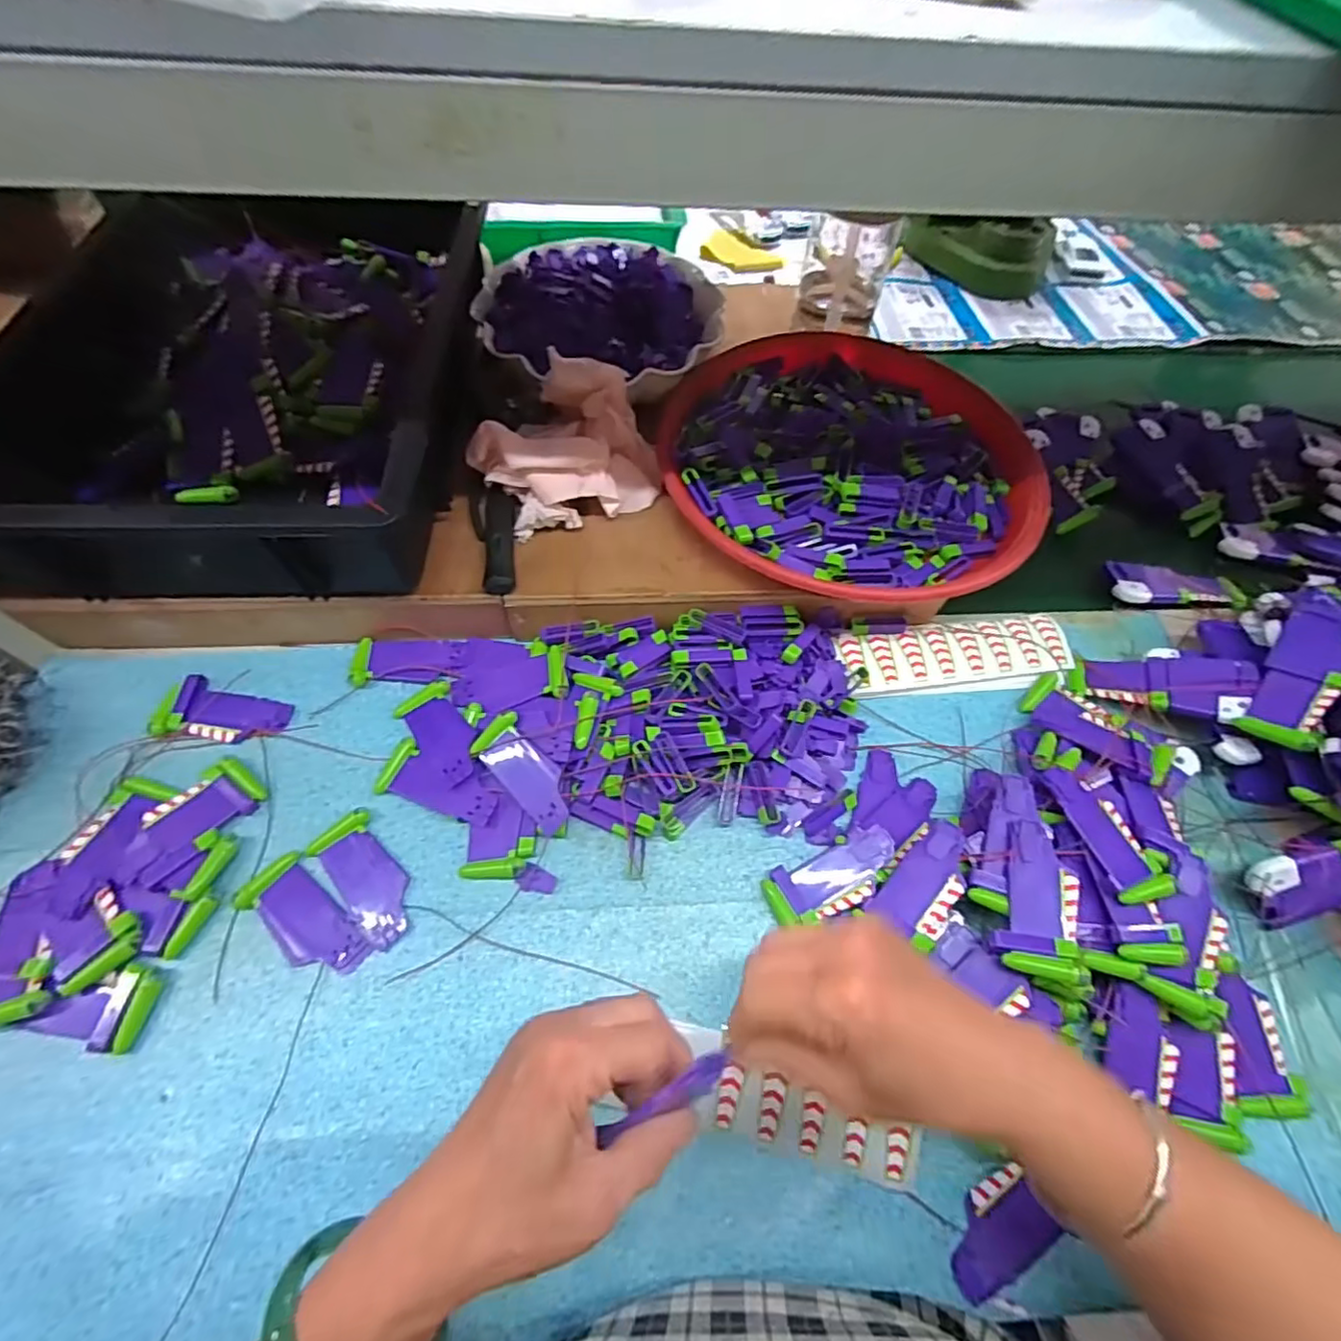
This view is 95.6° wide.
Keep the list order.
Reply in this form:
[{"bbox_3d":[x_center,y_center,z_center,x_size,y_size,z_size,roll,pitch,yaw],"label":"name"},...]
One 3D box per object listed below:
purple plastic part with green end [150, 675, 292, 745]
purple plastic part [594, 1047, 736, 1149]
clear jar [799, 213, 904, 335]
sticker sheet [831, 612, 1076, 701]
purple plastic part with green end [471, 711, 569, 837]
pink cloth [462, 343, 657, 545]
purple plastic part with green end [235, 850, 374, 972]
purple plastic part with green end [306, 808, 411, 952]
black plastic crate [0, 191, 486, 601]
[{"bbox_3d":[-0.328,0.033,0.445,0.087,0.009,0.046,13,60,4],"label":"purple plastic part with green end"},{"bbox_3d":[-0.001,0.175,0.250,0.058,0.015,0.011,-25,65,-11],"label":"purple plastic part"},{"bbox_3d":[0.174,-0.387,0.611,0.085,0.106,0.082,9,60,1],"label":"clear jar"},{"bbox_3d":[0.233,-0.011,0.501,0.190,0.014,0.062,-5,63,-5],"label":"sticker sheet"},{"bbox_3d":[-0.101,0.071,0.422,0.034,0.010,0.087,-36,68,-21],"label":"purple plastic part with green end"},{"bbox_3d":[-0.081,-0.175,0.480,0.133,0.063,0.113,-32,67,-19],"label":"pink cloth"},{"bbox_3d":[-0.233,0.158,0.386,0.092,0.004,0.039,36,64,16],"label":"purple plastic part with green end"},{"bbox_3d":[-0.199,0.136,0.400,0.039,0.008,0.089,-37,69,-21],"label":"purple plastic part with green end"},{"bbox_3d":[-0.324,-0.241,0.486,0.306,0.091,0.403,-2,60,-5],"label":"black plastic crate"}]

